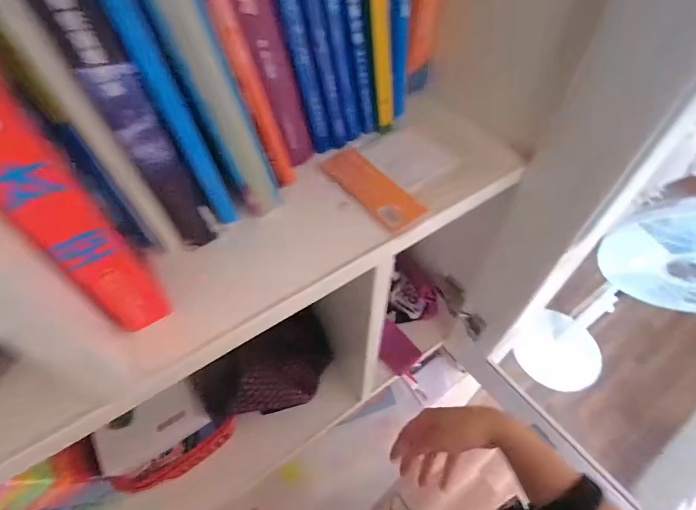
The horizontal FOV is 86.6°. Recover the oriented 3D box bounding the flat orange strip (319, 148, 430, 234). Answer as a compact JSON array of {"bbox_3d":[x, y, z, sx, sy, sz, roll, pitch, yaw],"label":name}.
[{"bbox_3d":[0.019,-0.059,0.316,0.035,0.008,0.104,-29,57,-21],"label":"flat orange strip"}]

